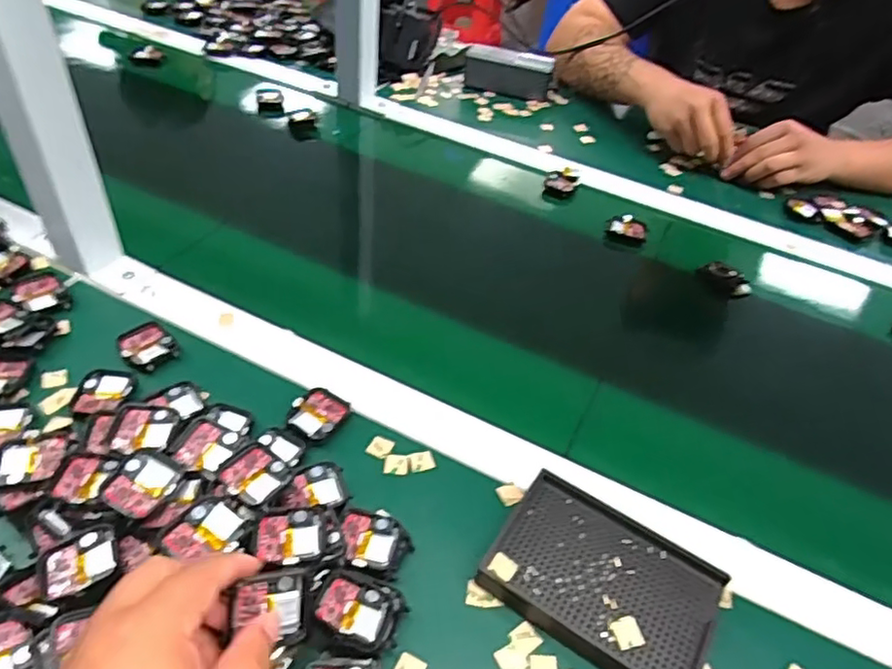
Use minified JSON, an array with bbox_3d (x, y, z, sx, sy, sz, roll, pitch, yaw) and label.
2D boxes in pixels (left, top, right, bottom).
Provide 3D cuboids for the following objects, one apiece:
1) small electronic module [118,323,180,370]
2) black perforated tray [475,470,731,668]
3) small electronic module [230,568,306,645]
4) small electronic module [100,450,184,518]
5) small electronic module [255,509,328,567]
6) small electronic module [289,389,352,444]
[{"bbox_3d":[-0.240,0.009,0.505,0.042,0.012,0.037,37,51,26],"label":"small electronic module"},{"bbox_3d":[0.100,0.158,0.402,0.135,0.021,0.095,29,47,19],"label":"black perforated tray"},{"bbox_3d":[-0.090,0.142,0.325,0.039,0.037,0.006,6,-2,-36],"label":"small electronic module"},{"bbox_3d":[-0.187,0.092,0.388,0.035,0.010,0.044,12,44,3],"label":"small electronic module"},{"bbox_3d":[-0.091,0.120,0.373,0.040,0.012,0.040,-3,45,-12],"label":"small electronic module"},{"bbox_3d":[-0.097,0.060,0.477,0.038,0.010,0.045,27,47,18],"label":"small electronic module"}]

